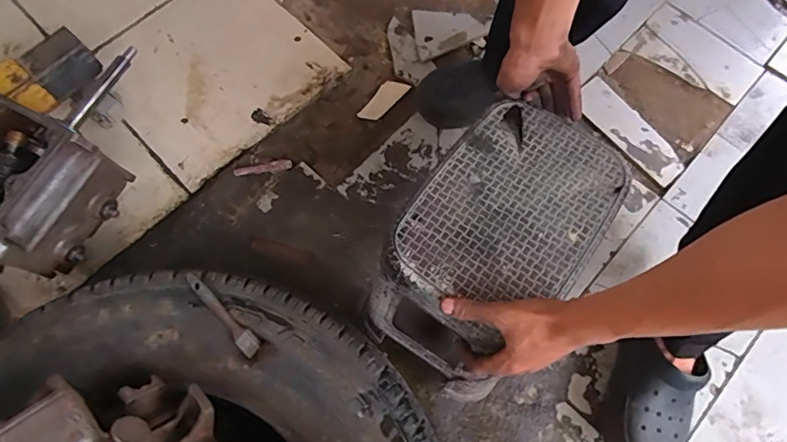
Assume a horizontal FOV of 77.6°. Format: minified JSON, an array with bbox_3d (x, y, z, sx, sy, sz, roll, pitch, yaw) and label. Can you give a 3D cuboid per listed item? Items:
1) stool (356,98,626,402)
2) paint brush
[{"bbox_3d":[0.123,0.041,0.656,0.193,0.256,0.315,33,73,11],"label":"stool"},{"bbox_3d":[-0.213,0.123,0.618,0.148,0.018,0.028,38,74,13],"label":"paint brush"}]

